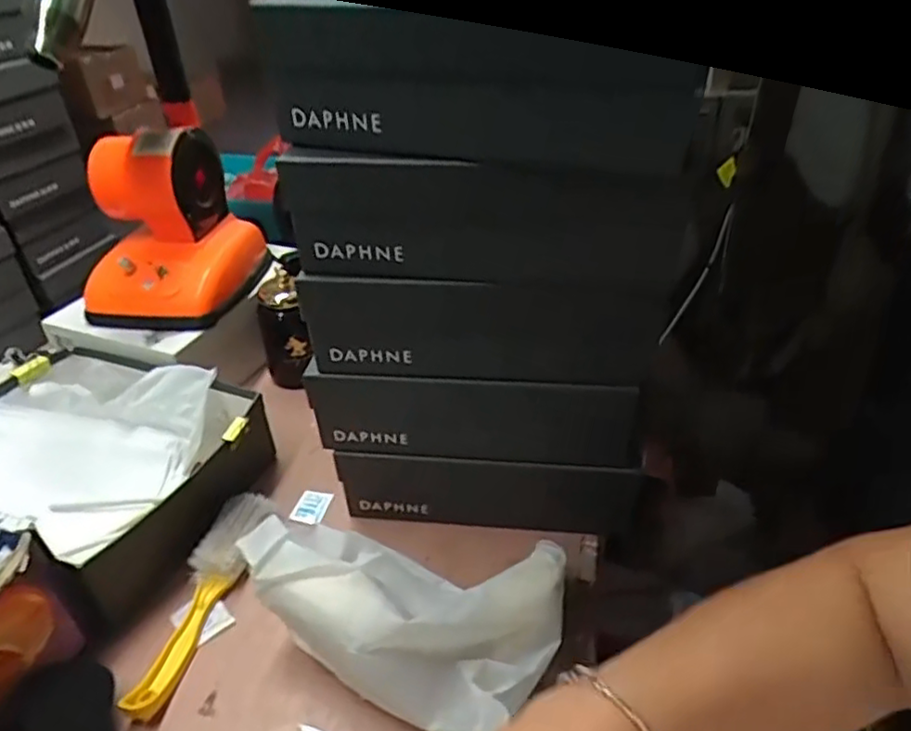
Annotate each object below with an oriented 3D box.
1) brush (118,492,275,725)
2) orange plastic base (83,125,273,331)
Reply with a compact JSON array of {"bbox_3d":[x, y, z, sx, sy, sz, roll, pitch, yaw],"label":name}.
[{"bbox_3d":[-0.232,0.212,0.611,0.055,0.037,0.228,4,36,8],"label":"brush"},{"bbox_3d":[-0.362,-0.172,0.827,0.207,0.199,0.176,-2,36,0],"label":"orange plastic base"}]

